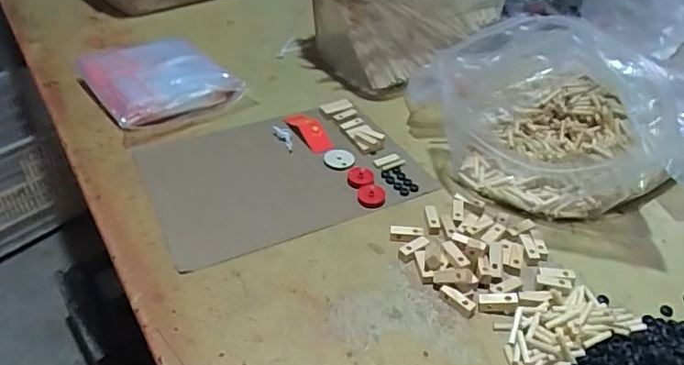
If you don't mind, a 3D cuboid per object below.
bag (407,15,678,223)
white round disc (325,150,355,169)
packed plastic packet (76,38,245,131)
[{"bbox_3d":[0.220,-0.086,0.564,0.249,0.134,0.202,1,38,-2],"label":"bag"},{"bbox_3d":[-0.003,-0.025,0.575,0.032,0.009,0.031,8,38,6],"label":"white round disc"},{"bbox_3d":[-0.232,-0.132,0.674,0.168,0.035,0.212,-23,45,-29],"label":"packed plastic packet"}]

